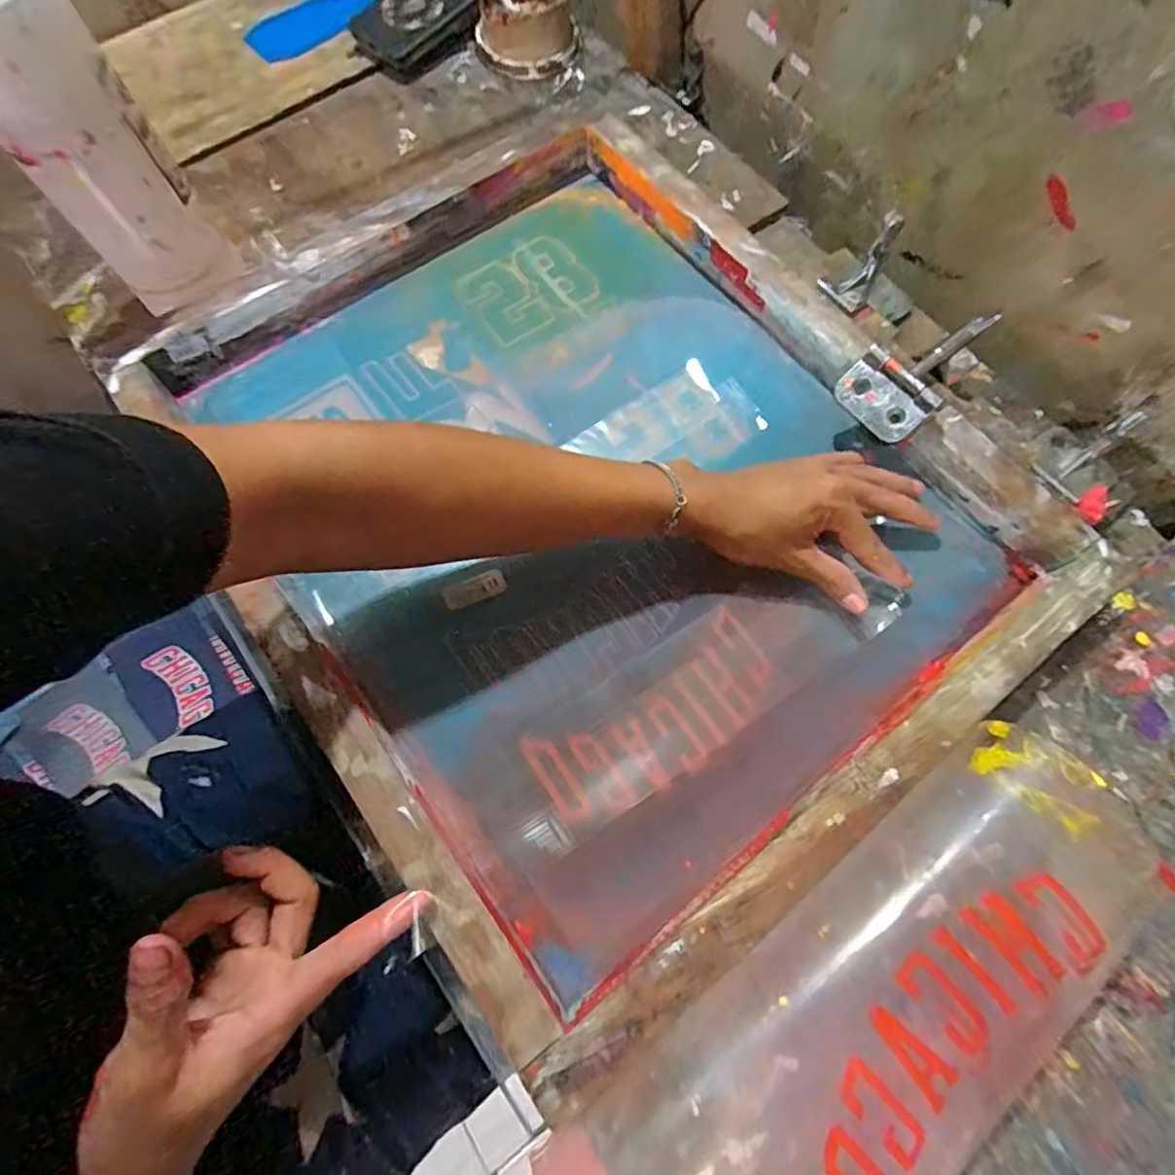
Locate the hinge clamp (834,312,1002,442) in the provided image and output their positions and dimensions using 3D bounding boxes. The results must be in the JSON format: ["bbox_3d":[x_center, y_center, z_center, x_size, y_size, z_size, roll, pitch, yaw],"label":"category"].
[{"bbox_3d":[0.223,-0.151,0.415,0.058,0.029,0.102,42,75,13],"label":"hinge clamp"}]

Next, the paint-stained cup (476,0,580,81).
[{"bbox_3d":[-0.059,-0.540,0.577,0.096,0.042,0.110,-2,70,-2],"label":"paint-stained cup"}]

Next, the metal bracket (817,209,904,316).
[{"bbox_3d":[0.195,-0.235,0.434,0.034,0.045,0.047,31,72,10],"label":"metal bracket"}]

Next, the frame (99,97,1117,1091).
[{"bbox_3d":[0.000,-0.076,0.419,0.449,0.053,0.530,-35,74,-12],"label":"frame"}]

